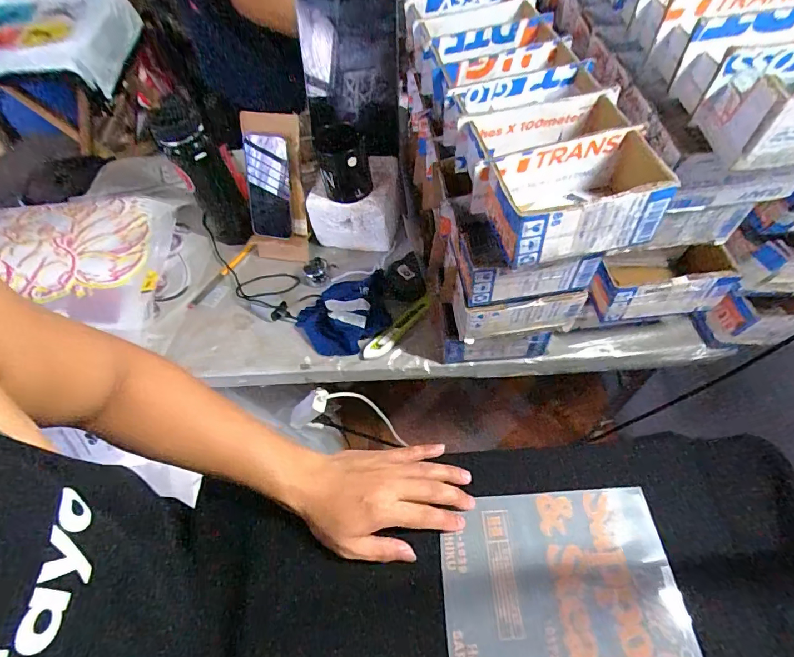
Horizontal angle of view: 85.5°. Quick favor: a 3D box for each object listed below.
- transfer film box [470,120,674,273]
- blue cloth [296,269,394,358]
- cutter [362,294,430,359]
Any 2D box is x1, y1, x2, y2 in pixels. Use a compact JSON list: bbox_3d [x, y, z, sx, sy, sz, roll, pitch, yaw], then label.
[{"bbox_3d":[0.180,-0.132,0.435,0.177,0.067,0.096,-11,58,-2],"label":"transfer film box"},{"bbox_3d":[-0.080,-0.034,0.701,0.160,0.048,0.137,-34,61,-16],"label":"blue cloth"},{"bbox_3d":[0.002,-0.003,0.696,0.026,0.023,0.147,33,66,23],"label":"cutter"}]

